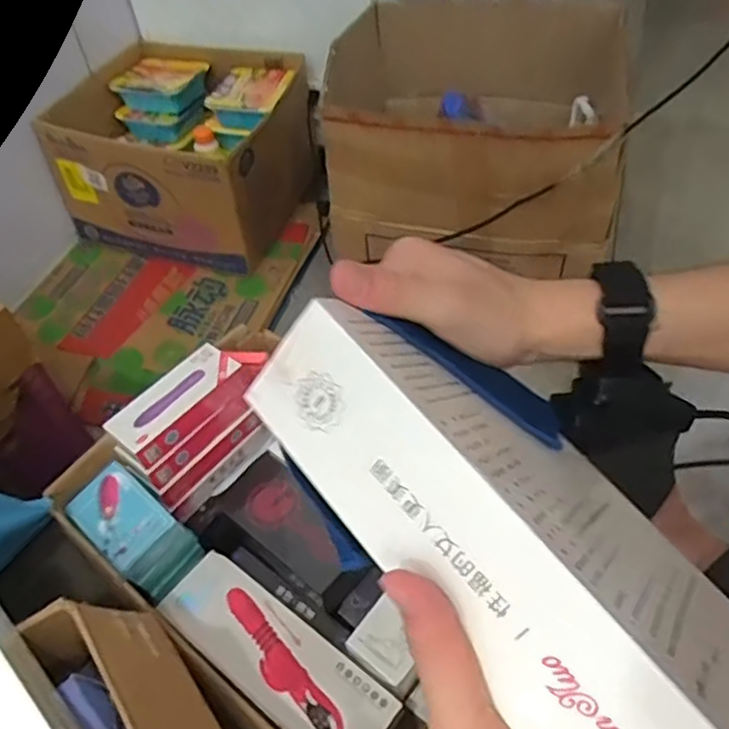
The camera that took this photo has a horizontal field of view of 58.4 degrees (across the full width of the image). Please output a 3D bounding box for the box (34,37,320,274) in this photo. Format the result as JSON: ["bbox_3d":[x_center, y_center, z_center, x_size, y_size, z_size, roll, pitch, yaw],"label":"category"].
[{"bbox_3d":[-0.372,-0.453,1.371,0.430,0.245,0.409,13,52,14],"label":"box"}]

